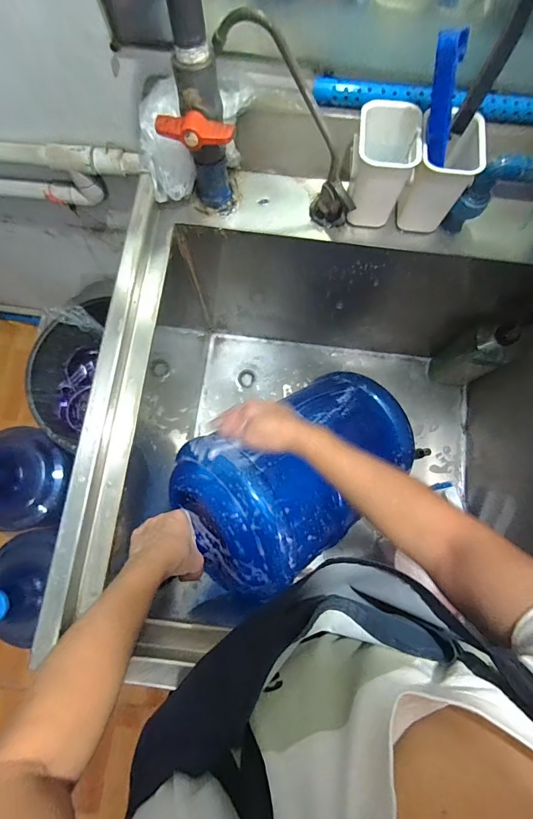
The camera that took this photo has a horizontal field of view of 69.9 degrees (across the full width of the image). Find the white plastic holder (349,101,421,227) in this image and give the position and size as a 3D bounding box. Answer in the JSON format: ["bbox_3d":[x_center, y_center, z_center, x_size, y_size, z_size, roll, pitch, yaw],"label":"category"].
[{"bbox_3d":[0.143,-0.312,0.487,0.068,0.109,0.097,7,78,1],"label":"white plastic holder"}]

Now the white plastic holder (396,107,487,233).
[{"bbox_3d":[0.211,-0.297,0.489,0.071,0.114,0.084,2,78,0],"label":"white plastic holder"}]

